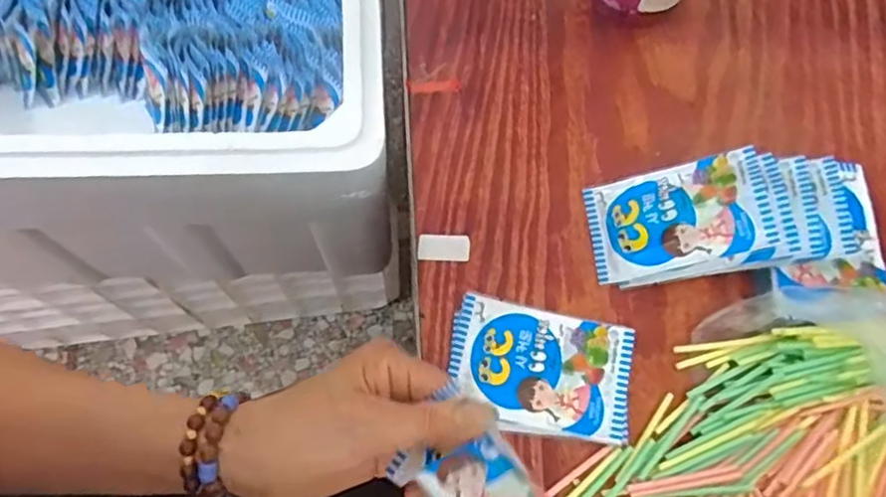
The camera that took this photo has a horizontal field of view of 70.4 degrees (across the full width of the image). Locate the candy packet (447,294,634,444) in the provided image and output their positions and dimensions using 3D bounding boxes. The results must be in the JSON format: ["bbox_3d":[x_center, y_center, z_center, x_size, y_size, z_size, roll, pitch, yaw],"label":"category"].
[{"bbox_3d":[0.058,0.071,0.371,0.104,0.007,0.076,7,70,0],"label":"candy packet"}]

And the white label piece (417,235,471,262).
[{"bbox_3d":[0.000,0.000,0.399,0.033,0.004,0.018,2,70,-2],"label":"white label piece"}]

